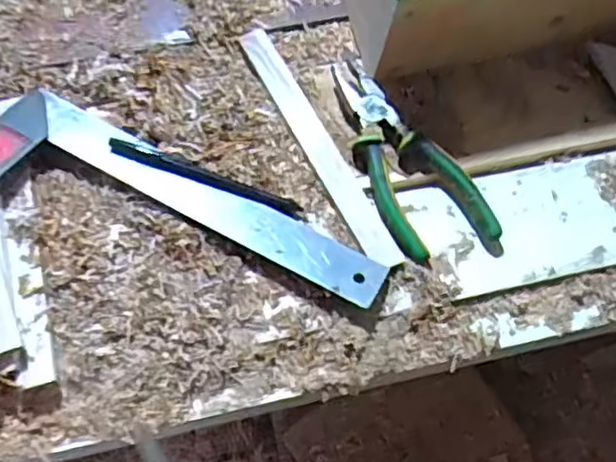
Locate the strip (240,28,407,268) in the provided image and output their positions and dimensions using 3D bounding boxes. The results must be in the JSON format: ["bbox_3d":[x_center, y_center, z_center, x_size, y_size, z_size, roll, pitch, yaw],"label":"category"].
[{"bbox_3d":[0.008,-0.068,0.502,0.025,0.004,0.222,-26,73,-10],"label":"strip"}]

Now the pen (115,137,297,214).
[{"bbox_3d":[-0.076,-0.040,0.483,0.146,0.016,0.012,18,67,6],"label":"pen"}]

